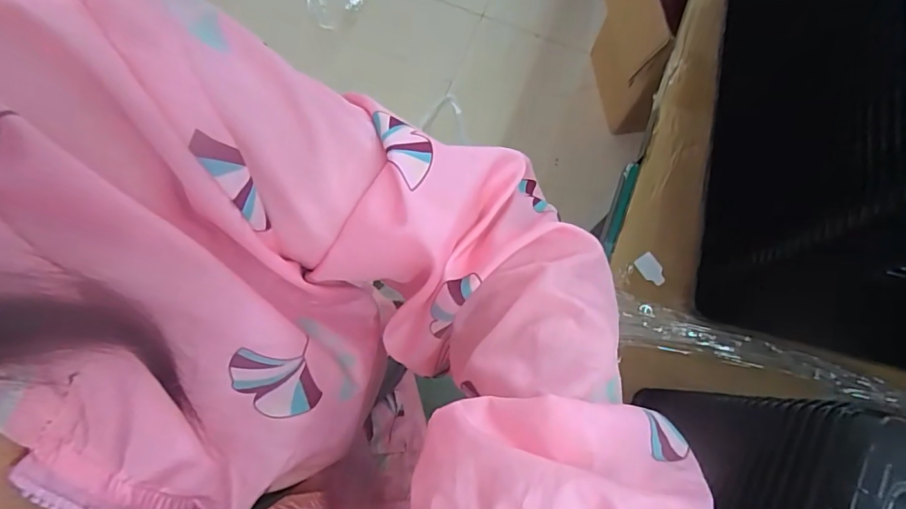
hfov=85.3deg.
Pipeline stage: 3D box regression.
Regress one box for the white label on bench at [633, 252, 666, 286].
[{"bbox_3d":[0.170,0.013,0.420,0.017,0.004,0.028,-35,78,-10],"label":"white label on bench"}]

